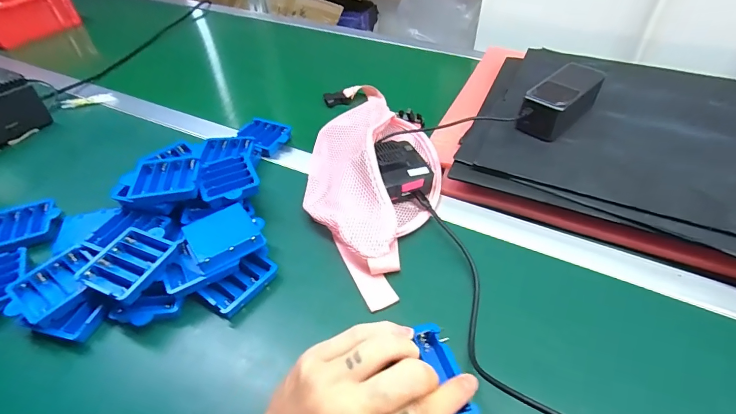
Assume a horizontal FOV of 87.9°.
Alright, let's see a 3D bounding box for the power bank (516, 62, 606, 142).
[{"bbox_3d":[0.252,-0.137,0.501,0.053,0.056,0.128,34,55,30],"label":"power bank"}]

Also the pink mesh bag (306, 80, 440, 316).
[{"bbox_3d":[0.007,-0.064,0.506,0.166,0.071,0.407,-1,43,2],"label":"pink mesh bag"}]

